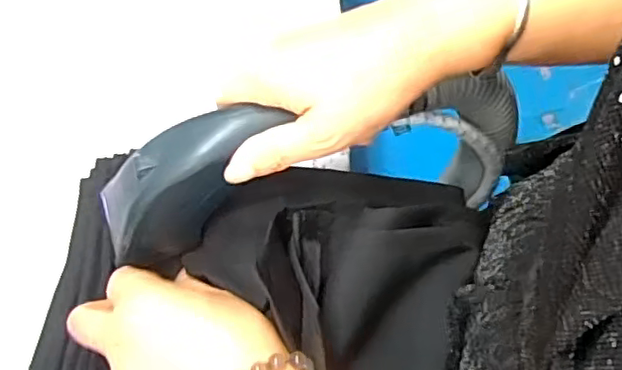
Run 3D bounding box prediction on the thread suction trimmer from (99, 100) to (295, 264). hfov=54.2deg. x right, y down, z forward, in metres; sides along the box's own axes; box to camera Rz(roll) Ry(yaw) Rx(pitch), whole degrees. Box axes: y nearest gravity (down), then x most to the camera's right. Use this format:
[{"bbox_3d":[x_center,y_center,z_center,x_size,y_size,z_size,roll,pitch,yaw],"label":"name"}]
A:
[{"bbox_3d":[-0.077,-0.006,0.352,0.127,0.052,0.047,-47,73,24],"label":"thread suction trimmer"}]

